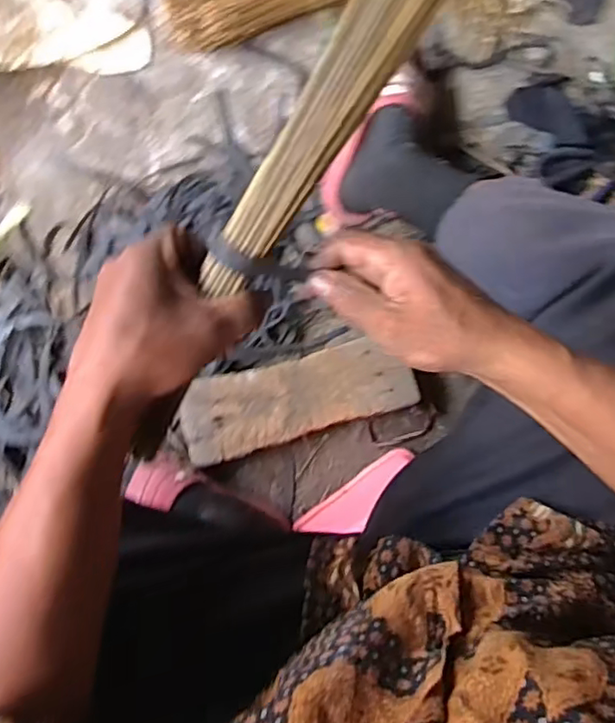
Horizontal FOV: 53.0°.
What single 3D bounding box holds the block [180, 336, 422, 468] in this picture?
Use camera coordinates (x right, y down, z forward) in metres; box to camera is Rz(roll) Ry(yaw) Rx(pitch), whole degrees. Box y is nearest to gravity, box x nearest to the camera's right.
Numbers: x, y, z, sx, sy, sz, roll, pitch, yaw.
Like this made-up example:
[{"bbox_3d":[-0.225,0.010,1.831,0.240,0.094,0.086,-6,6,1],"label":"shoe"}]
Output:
[{"bbox_3d":[-0.013,0.049,0.814,0.301,0.034,0.104,-14,88,-9],"label":"block"}]

